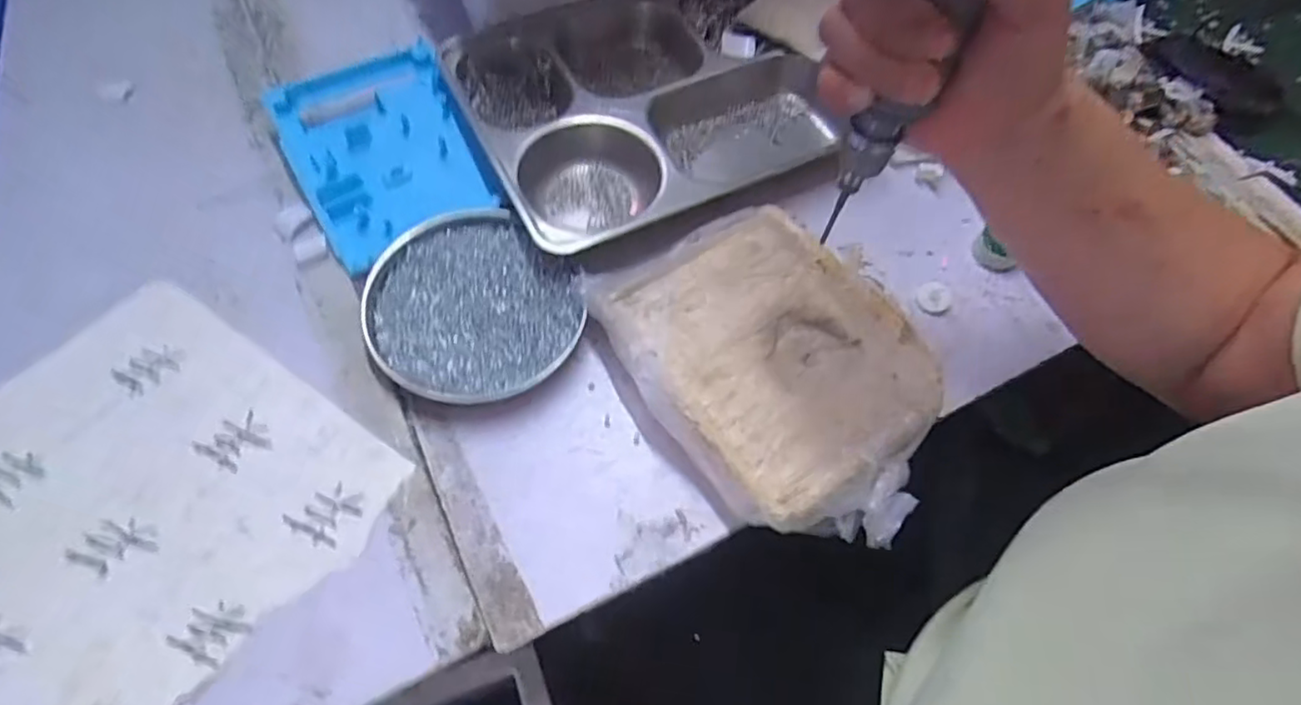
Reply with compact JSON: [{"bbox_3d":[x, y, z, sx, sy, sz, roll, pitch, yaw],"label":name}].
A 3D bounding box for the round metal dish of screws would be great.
[{"bbox_3d":[-0.114,-0.028,0.417,0.130,0.022,0.127,2,64,-3],"label":"round metal dish of screws"}]

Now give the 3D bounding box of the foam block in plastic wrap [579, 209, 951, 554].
[{"bbox_3d":[0.079,0.007,0.404,0.159,0.034,0.217,-32,67,-16],"label":"foam block in plastic wrap"}]

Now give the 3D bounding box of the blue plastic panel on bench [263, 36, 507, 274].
[{"bbox_3d":[-0.192,-0.150,0.465,0.121,0.024,0.169,-25,68,-15],"label":"blue plastic panel on bench"}]

